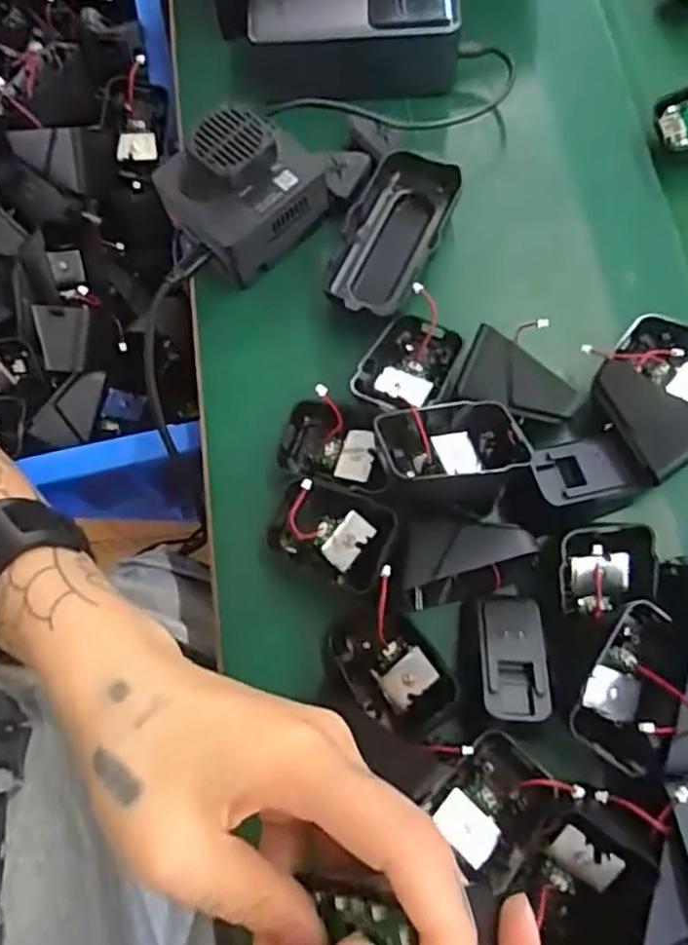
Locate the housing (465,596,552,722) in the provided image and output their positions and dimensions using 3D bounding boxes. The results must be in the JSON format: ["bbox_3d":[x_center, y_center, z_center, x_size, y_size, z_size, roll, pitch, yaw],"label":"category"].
[{"bbox_3d":[0.079,0.088,0.321,0.032,0.013,0.059,0,54,0],"label":"housing"}]

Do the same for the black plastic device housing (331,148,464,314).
[{"bbox_3d":[0.028,-0.143,0.408,0.048,0.024,0.106,25,74,8],"label":"black plastic device housing"}]

